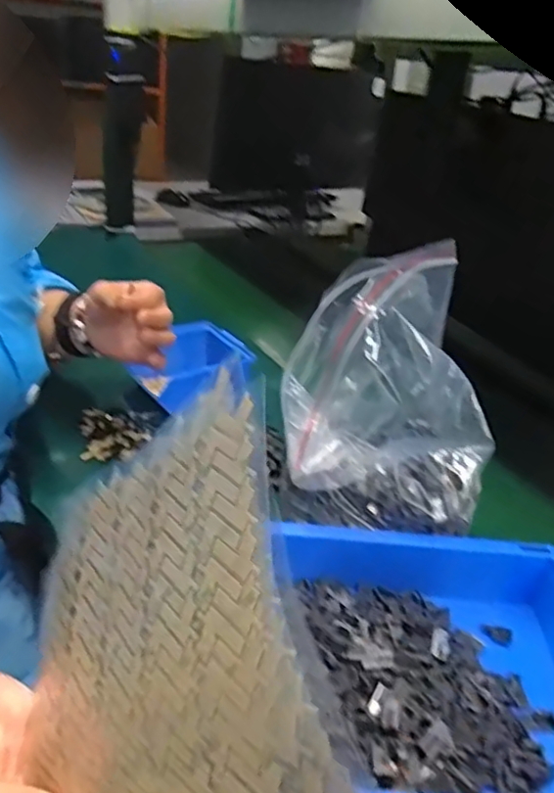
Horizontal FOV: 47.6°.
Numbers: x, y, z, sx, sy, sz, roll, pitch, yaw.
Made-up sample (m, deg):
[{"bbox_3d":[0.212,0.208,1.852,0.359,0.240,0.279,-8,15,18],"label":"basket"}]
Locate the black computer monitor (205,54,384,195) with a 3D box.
[{"bbox_3d":[0.049,-0.635,1.544,0.383,0.372,0.030,4,58,-12],"label":"black computer monitor"}]

